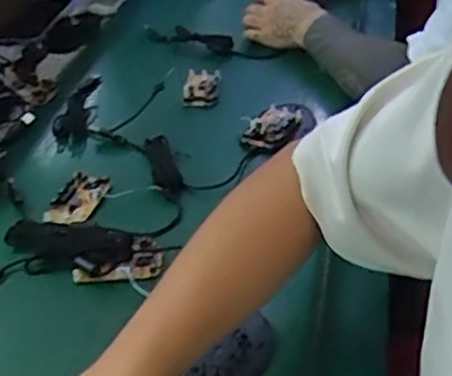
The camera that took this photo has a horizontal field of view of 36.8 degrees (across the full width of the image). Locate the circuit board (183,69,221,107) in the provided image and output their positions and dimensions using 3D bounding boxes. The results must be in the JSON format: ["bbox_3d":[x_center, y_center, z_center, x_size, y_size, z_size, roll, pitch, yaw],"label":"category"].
[{"bbox_3d":[-0.031,-0.130,0.866,0.042,0.009,0.089,-1,38,5],"label":"circuit board"}]

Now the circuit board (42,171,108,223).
[{"bbox_3d":[-0.155,0.012,0.714,0.048,0.011,0.070,5,39,13],"label":"circuit board"}]

